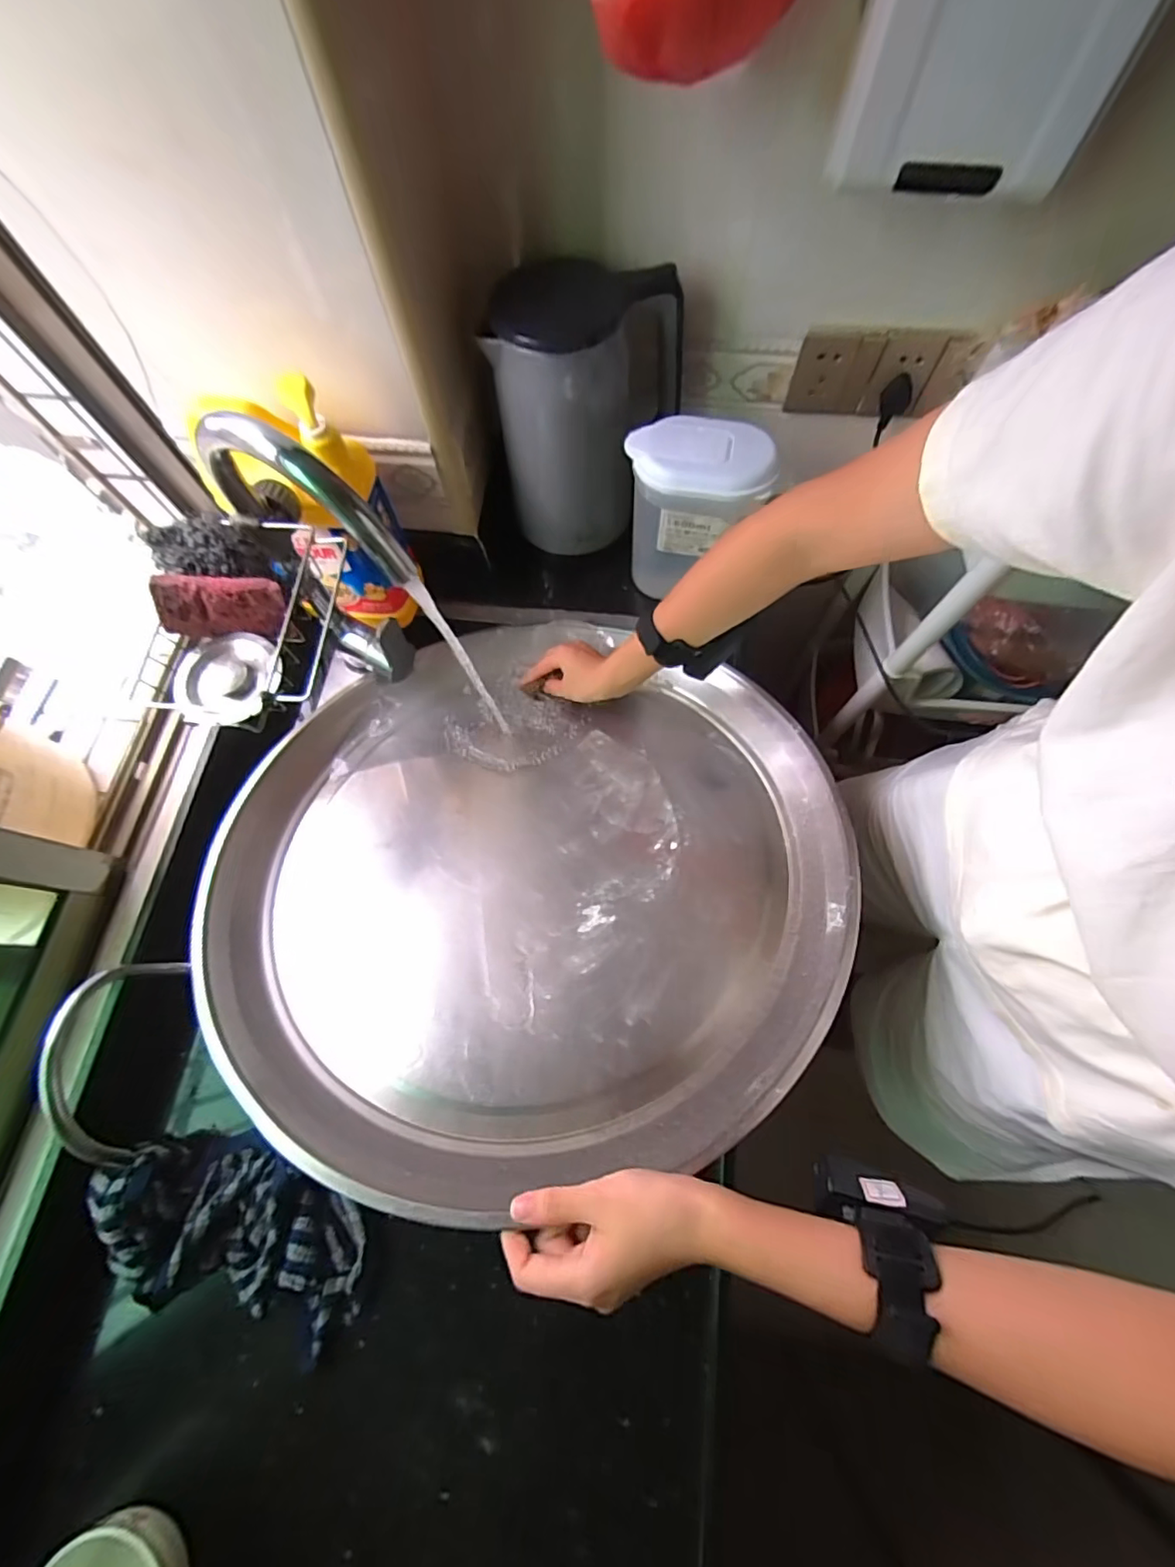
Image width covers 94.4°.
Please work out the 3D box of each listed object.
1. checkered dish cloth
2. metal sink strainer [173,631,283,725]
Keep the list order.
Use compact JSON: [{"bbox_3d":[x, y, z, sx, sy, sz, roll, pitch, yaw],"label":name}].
[{"bbox_3d":[-0.303,0.381,0.458,0.230,0.062,0.132,10,71,6],"label":"checkered dish cloth"},{"bbox_3d":[-0.294,-0.086,0.447,0.089,0.017,0.076,-13,70,-2],"label":"metal sink strainer"}]

